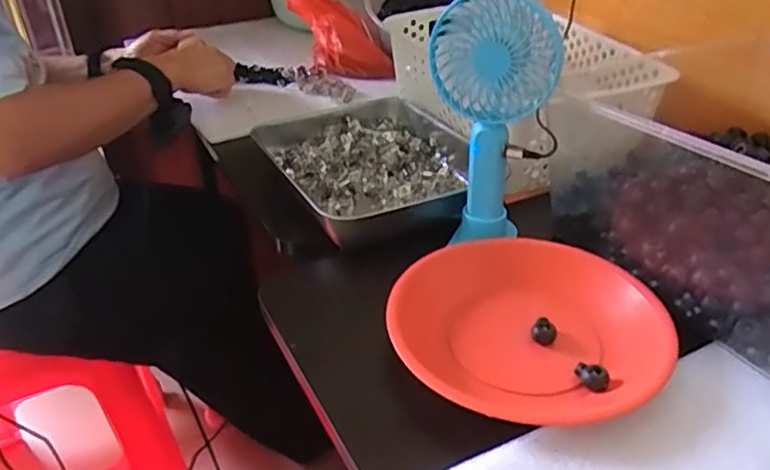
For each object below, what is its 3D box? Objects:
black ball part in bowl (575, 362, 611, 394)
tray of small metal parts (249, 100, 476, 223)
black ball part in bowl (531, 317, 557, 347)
[{"bbox_3d":[0.137,0.094,0.416,0.023,0.016,0.013,14,36,22],"label":"black ball part in bowl"},{"bbox_3d":[-0.019,-0.088,0.692,0.180,0.046,0.188,-21,38,-28],"label":"tray of small metal parts"},{"bbox_3d":[0.116,0.070,0.456,0.017,0.012,0.017,11,35,18],"label":"black ball part in bowl"}]

